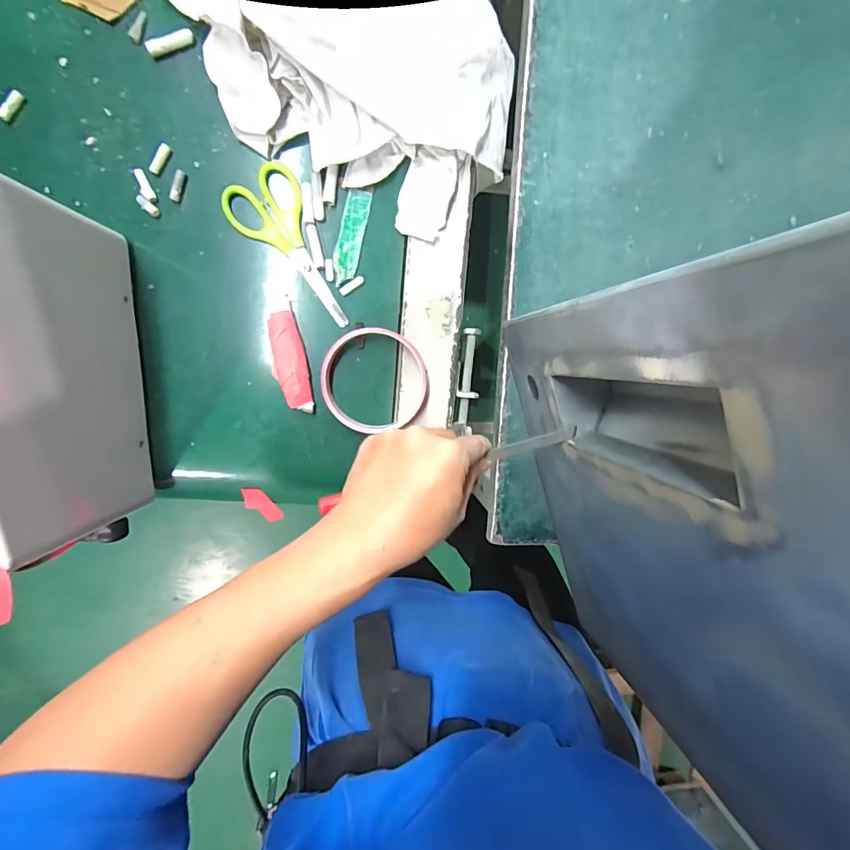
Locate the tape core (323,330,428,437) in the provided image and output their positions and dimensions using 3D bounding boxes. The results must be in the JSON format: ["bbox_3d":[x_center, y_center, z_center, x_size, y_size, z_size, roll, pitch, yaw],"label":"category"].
[{"bbox_3d":[-0.041,-0.037,0.354,0.084,0.018,0.083,-1,98,-6],"label":"tape core"}]

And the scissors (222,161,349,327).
[{"bbox_3d":[-0.102,-0.137,0.342,0.058,0.004,0.129,-32,100,-1],"label":"scissors"}]

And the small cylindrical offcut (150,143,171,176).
[{"bbox_3d":[-0.199,-0.199,0.322,0.007,0.005,0.023,34,104,-9],"label":"small cylindrical offcut"}]

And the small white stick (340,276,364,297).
[{"bbox_3d":[-0.059,-0.113,0.349,0.022,0.006,0.006,-35,99,-2],"label":"small white stick"}]

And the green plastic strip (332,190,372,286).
[{"bbox_3d":[-0.059,-0.150,0.345,0.020,0.004,0.074,13,96,-8],"label":"green plastic strip"}]

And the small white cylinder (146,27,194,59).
[{"bbox_3d":[-0.187,-0.281,0.316,0.034,0.009,0.011,-21,100,-3],"label":"small white cylinder"}]

